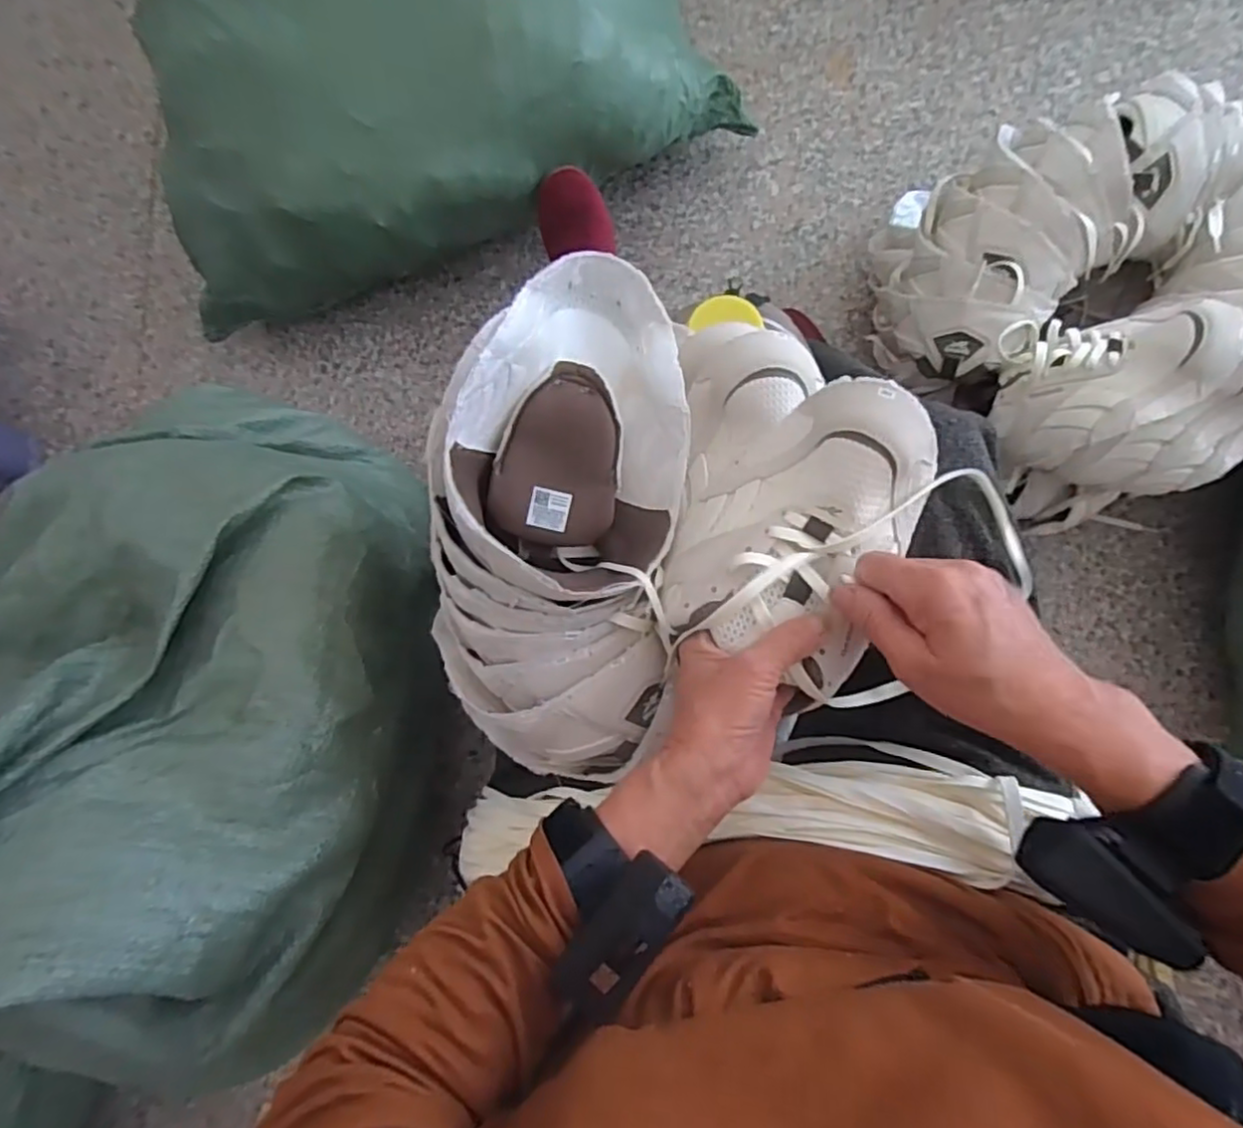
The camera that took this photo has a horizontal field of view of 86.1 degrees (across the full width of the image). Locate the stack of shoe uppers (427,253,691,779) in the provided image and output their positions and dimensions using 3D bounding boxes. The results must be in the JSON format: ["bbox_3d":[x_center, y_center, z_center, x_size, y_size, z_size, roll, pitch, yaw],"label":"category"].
[{"bbox_3d":[-0.046,-0.024,0.436,0.165,0.113,0.325,4,83,8],"label":"stack of shoe uppers"}]

